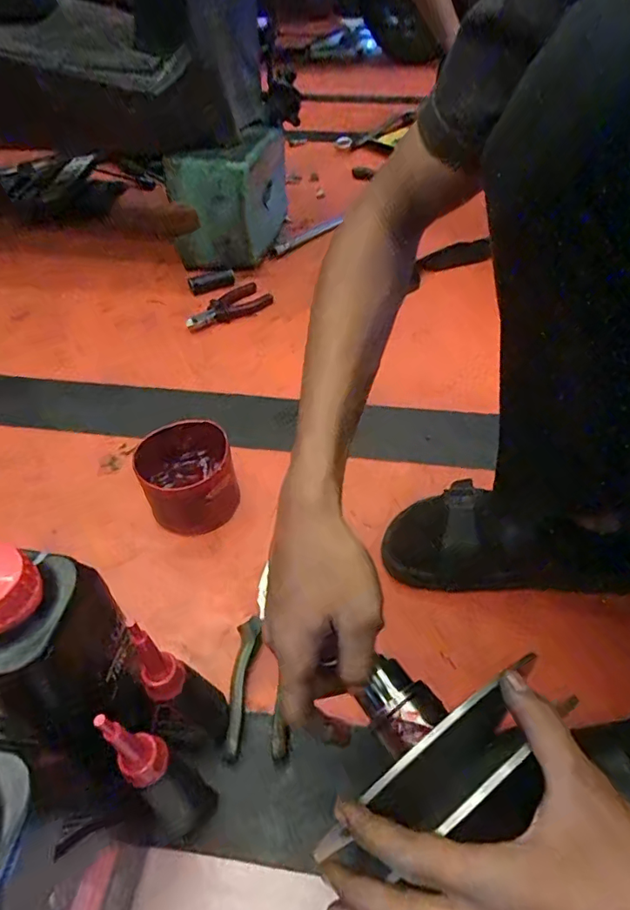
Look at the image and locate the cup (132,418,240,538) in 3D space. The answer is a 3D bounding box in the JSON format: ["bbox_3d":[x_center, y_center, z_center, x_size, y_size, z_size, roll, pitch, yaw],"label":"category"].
[{"bbox_3d":[-0.138,0.023,0.560,0.102,0.079,0.095,0,47,0],"label":"cup"}]

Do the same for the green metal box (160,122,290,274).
[{"bbox_3d":[-0.149,-0.480,0.942,0.138,0.182,0.253,10,48,9],"label":"green metal box"}]

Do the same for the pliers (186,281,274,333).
[{"bbox_3d":[-0.148,-0.245,0.841,0.155,0.019,0.064,-31,54,-26],"label":"pliers"}]

